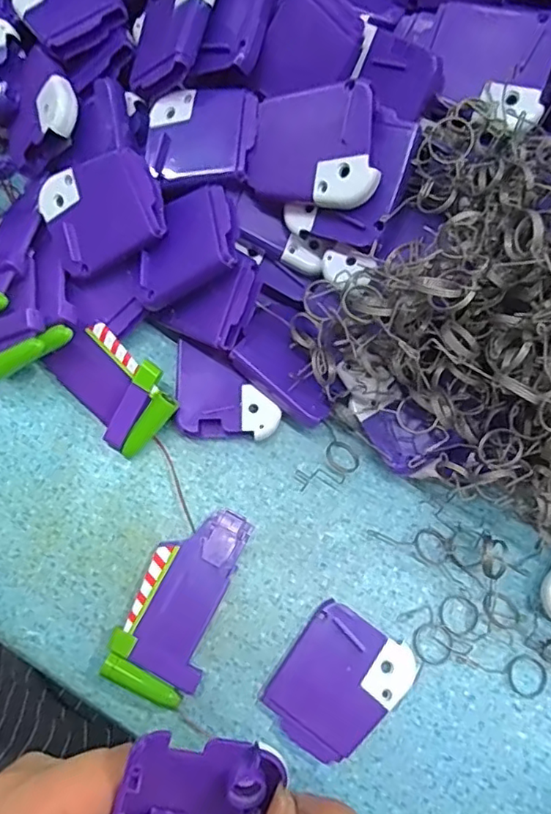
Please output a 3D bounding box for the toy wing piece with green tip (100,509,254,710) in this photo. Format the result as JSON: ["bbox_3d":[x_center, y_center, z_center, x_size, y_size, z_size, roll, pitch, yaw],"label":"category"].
[{"bbox_3d":[-0.044,0.091,0.274,0.042,0.013,0.089,24,75,6],"label":"toy wing piece with green tip"}]

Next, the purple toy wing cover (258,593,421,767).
[{"bbox_3d":[0.029,0.129,0.269,0.053,0.007,0.060,33,76,8],"label":"purple toy wing cover"}]

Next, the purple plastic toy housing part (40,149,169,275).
[{"bbox_3d":[-0.086,-0.097,0.285,0.062,0.007,0.050,-21,90,20],"label":"purple plastic toy housing part"}]

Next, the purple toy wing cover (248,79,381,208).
[{"bbox_3d":[0.016,-0.116,0.262,0.060,0.007,0.049,7,96,30],"label":"purple toy wing cover"}]

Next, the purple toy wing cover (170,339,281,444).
[{"bbox_3d":[-0.030,0.000,0.298,0.061,0.015,0.039,31,76,8],"label":"purple toy wing cover"}]

